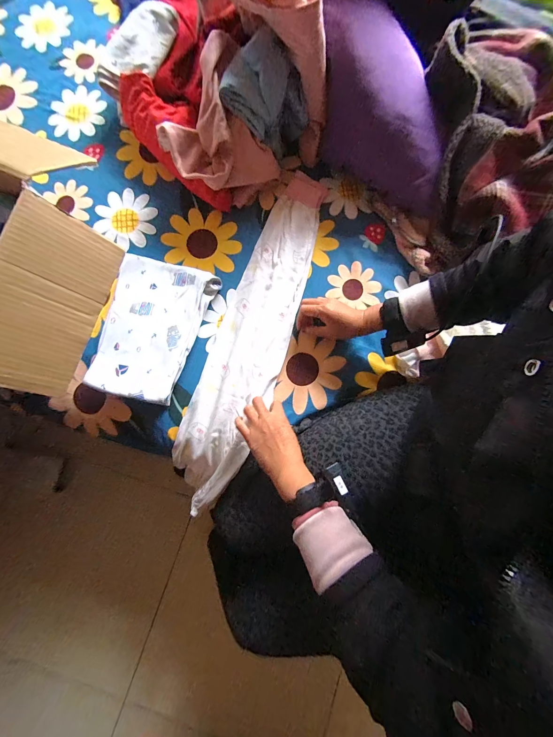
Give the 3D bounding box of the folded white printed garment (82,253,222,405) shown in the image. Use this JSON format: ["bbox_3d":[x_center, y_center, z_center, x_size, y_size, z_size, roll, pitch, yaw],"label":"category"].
[{"bbox_3d":[-0.232,-0.076,0.532,0.169,0.028,0.257,17,80,2],"label":"folded white printed garment"}]

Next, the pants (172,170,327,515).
[{"bbox_3d":[-0.035,-0.063,0.576,0.143,0.068,0.662,20,85,3],"label":"pants"}]

